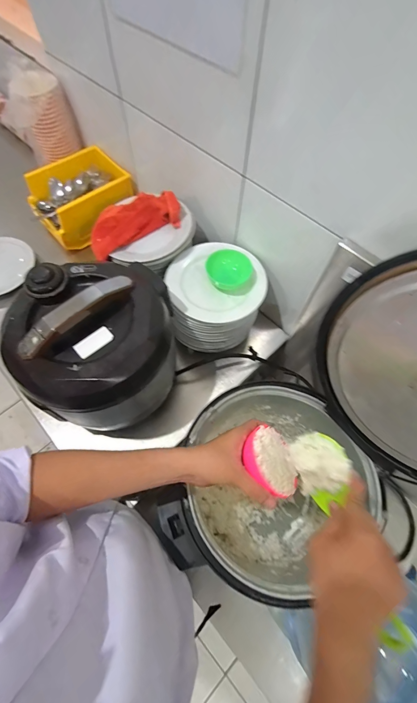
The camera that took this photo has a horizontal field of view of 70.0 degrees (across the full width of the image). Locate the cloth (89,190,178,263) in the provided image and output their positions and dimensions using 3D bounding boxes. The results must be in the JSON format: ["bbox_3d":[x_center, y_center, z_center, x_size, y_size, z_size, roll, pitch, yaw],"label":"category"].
[{"bbox_3d":[-0.190,-0.317,0.710,0.213,0.083,0.138,-28,67,-15],"label":"cloth"}]

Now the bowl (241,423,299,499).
[{"bbox_3d":[0.088,0.166,0.450,0.090,0.046,0.096,26,48,-33],"label":"bowl"}]

